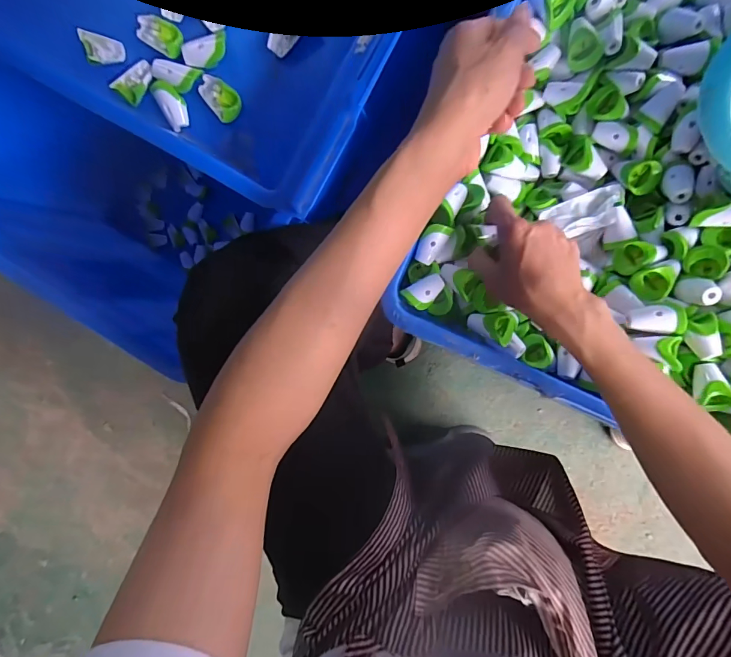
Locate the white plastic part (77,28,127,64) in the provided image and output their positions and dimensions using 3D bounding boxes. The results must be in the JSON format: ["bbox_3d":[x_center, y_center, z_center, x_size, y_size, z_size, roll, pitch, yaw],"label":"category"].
[{"bbox_3d":[-0.271,-0.285,0.404,0.046,0.010,0.029,16,97,5],"label":"white plastic part"}]

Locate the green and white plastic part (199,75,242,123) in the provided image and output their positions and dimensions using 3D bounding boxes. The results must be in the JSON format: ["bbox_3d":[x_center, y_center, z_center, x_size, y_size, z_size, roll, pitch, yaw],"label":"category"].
[{"bbox_3d":[-0.144,-0.229,0.391,0.030,0.008,0.048,-43,89,9],"label":"green and white plastic part"}]

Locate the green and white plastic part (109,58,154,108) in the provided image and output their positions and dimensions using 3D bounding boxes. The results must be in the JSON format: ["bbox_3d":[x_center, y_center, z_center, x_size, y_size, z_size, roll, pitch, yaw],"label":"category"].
[{"bbox_3d":[-0.235,-0.252,0.402,0.027,0.010,0.042,42,99,1],"label":"green and white plastic part"}]

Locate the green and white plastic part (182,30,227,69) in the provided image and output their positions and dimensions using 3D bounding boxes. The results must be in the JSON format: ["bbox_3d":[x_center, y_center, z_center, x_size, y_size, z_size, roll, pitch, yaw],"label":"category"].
[{"bbox_3d":[-0.157,-0.272,0.386,0.046,0.008,0.023,-24,92,9],"label":"green and white plastic part"}]

